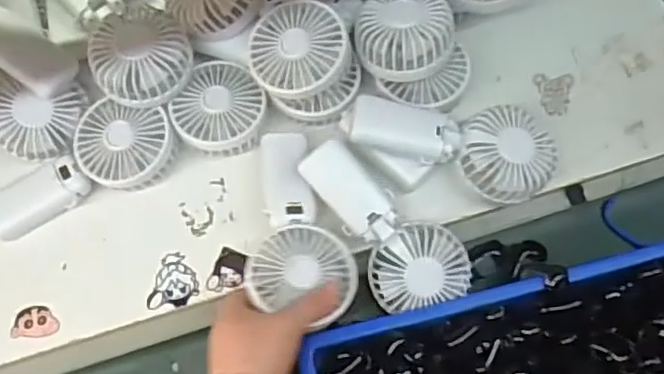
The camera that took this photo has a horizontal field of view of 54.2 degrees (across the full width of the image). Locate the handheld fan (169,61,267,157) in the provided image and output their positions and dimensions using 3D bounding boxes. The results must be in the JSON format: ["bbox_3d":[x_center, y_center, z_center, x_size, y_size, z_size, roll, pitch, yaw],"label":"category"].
[{"bbox_3d":[-0.101,-0.067,0.604,0.078,0.040,0.082,0,70,1],"label":"handheld fan"}]

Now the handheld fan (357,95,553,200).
[{"bbox_3d":[0.107,-0.033,0.587,0.183,0.058,0.089,4,75,1],"label":"handheld fan"}]

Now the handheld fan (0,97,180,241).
[{"bbox_3d":[-0.230,-0.023,0.588,0.185,0.049,0.090,-21,76,-5],"label":"handheld fan"}]

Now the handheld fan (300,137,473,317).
[{"bbox_3d":[0.042,0.036,0.566,0.080,0.033,0.171,-42,90,-11],"label":"handheld fan"}]

